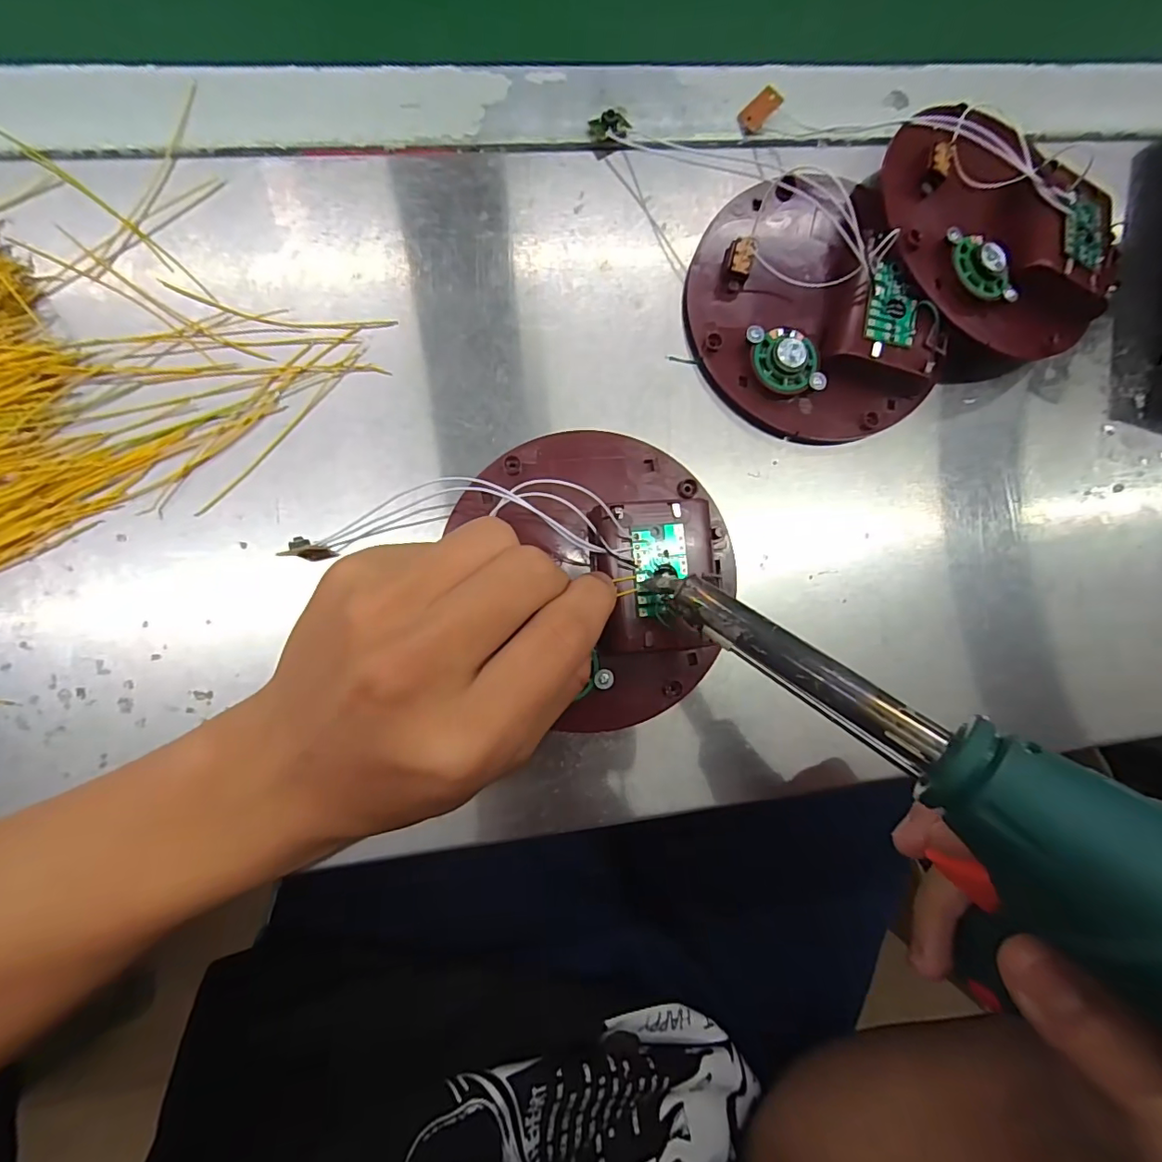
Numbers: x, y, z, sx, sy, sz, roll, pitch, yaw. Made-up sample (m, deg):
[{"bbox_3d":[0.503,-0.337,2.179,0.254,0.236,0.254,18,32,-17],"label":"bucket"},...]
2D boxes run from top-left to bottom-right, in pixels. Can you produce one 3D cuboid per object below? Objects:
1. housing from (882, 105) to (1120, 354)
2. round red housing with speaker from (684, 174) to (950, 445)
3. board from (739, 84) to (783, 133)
[{"bbox_3d":[0.178,-0.149,0.237,0.110,0.036,0.092,30,83,-4],"label":"housing"},{"bbox_3d":[0.099,-0.122,0.230,0.101,0.026,0.119,-13,87,-8],"label":"round red housing with speaker"},{"bbox_3d":[0.083,-0.218,0.244,0.018,0.004,0.011,-37,85,21],"label":"board"}]

